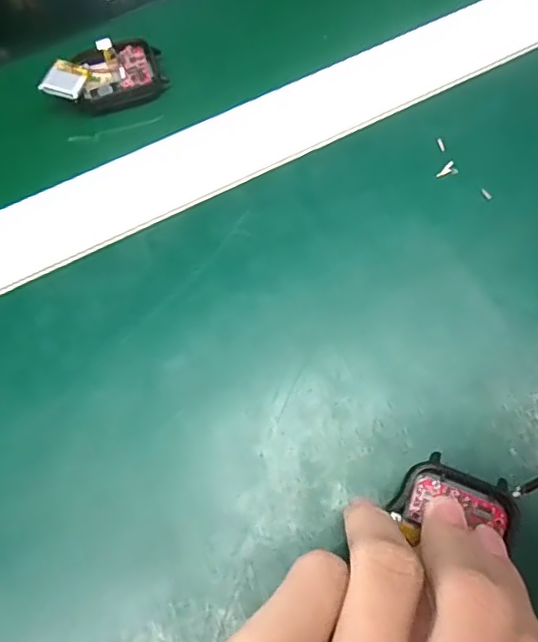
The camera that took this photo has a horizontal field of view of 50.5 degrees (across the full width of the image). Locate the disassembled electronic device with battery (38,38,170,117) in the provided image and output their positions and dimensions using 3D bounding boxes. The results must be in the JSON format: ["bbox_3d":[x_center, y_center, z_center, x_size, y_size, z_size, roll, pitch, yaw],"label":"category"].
[{"bbox_3d":[-0.082,-0.124,0.286,0.057,0.016,0.038,-17,64,-6],"label":"disassembled electronic device with battery"}]

